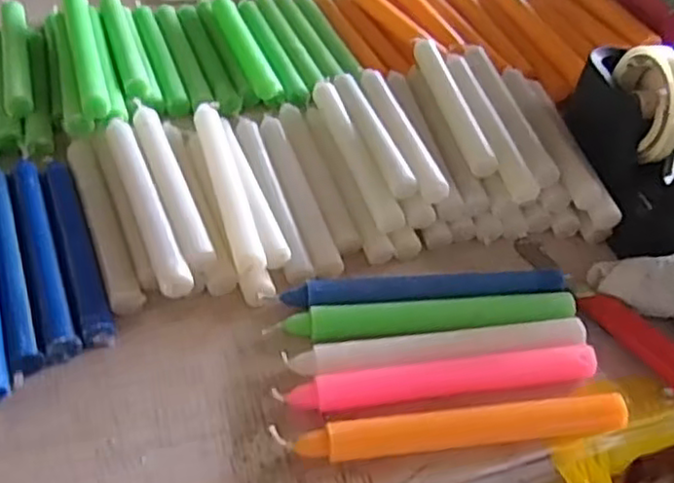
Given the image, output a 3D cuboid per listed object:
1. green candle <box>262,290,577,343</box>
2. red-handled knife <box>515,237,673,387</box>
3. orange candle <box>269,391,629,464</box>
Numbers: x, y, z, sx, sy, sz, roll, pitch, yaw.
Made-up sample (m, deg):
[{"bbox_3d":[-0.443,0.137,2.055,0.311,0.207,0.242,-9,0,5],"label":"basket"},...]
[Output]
[{"bbox_3d":[0.066,0.052,0.485,0.209,0.019,0.023,-3,46,-8],"label":"green candle"},{"bbox_3d":[0.205,0.056,0.501,0.033,0.028,0.191,-26,53,-27],"label":"red-handled knife"},{"bbox_3d":[0.074,0.117,0.426,0.217,0.020,0.023,-4,46,-9],"label":"orange candle"}]

